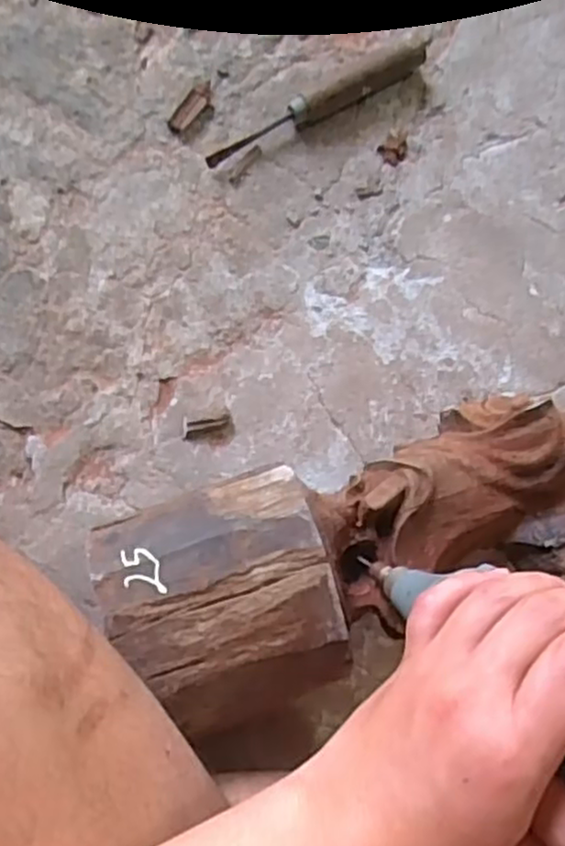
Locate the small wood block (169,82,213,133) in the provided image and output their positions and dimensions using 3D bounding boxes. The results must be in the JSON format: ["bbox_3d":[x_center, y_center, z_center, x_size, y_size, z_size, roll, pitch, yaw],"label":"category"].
[{"bbox_3d":[-0.063,-0.221,0.502,0.015,0.004,0.042,36,81,-2],"label":"small wood block"}]

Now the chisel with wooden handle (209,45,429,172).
[{"bbox_3d":[0.024,-0.223,0.504,0.168,0.030,0.018,-28,87,-9],"label":"chisel with wooden handle"}]

